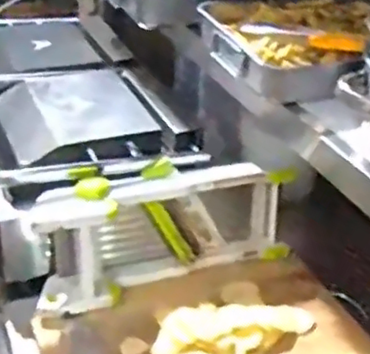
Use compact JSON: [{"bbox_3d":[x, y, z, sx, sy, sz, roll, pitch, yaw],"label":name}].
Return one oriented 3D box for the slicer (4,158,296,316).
[{"bbox_3d":[-0.043,0.067,0.908,0.379,0.154,0.114,-13,37,-23],"label":"slicer"}]

